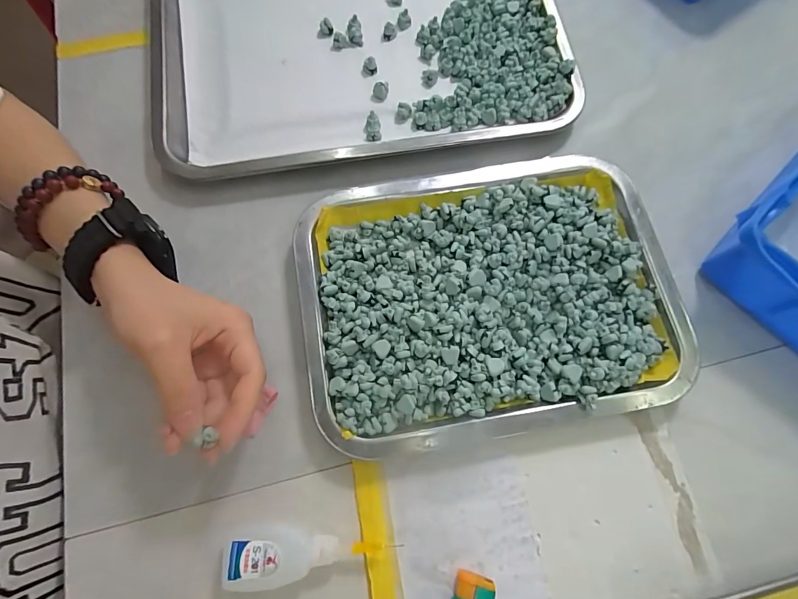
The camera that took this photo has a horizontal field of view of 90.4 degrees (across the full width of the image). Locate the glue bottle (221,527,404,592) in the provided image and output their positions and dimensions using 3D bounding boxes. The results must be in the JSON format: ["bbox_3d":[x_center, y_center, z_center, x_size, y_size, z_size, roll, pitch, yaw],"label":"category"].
[{"bbox_3d":[-0.055,0.154,0.239,0.093,0.020,0.032,0,74,-1],"label":"glue bottle"}]

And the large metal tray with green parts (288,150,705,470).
[{"bbox_3d":[0.061,-0.006,0.284,0.250,0.031,0.193,-10,74,-4],"label":"large metal tray with green parts"}]

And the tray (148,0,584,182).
[{"bbox_3d":[-0.030,-0.245,0.339,0.334,0.033,0.255,-9,73,-4],"label":"tray"}]

